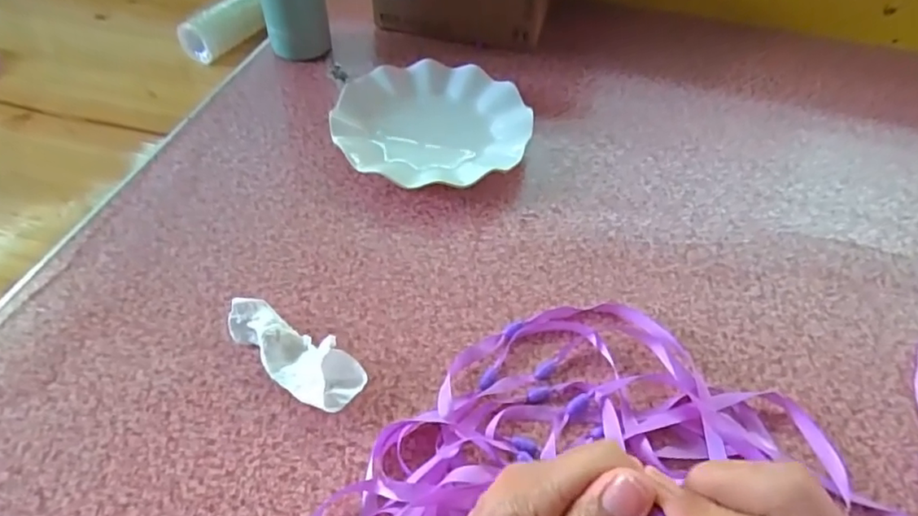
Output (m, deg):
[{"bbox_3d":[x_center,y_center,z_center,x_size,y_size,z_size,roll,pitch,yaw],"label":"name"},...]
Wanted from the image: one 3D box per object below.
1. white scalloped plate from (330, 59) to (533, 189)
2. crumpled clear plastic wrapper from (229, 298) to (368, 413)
[{"bbox_3d":[-0.025,-0.125,0.536,0.176,0.030,0.174,2,48,-2],"label":"white scalloped plate"},{"bbox_3d":[-0.109,0.062,0.372,0.104,0.022,0.038,32,54,23],"label":"crumpled clear plastic wrapper"}]

